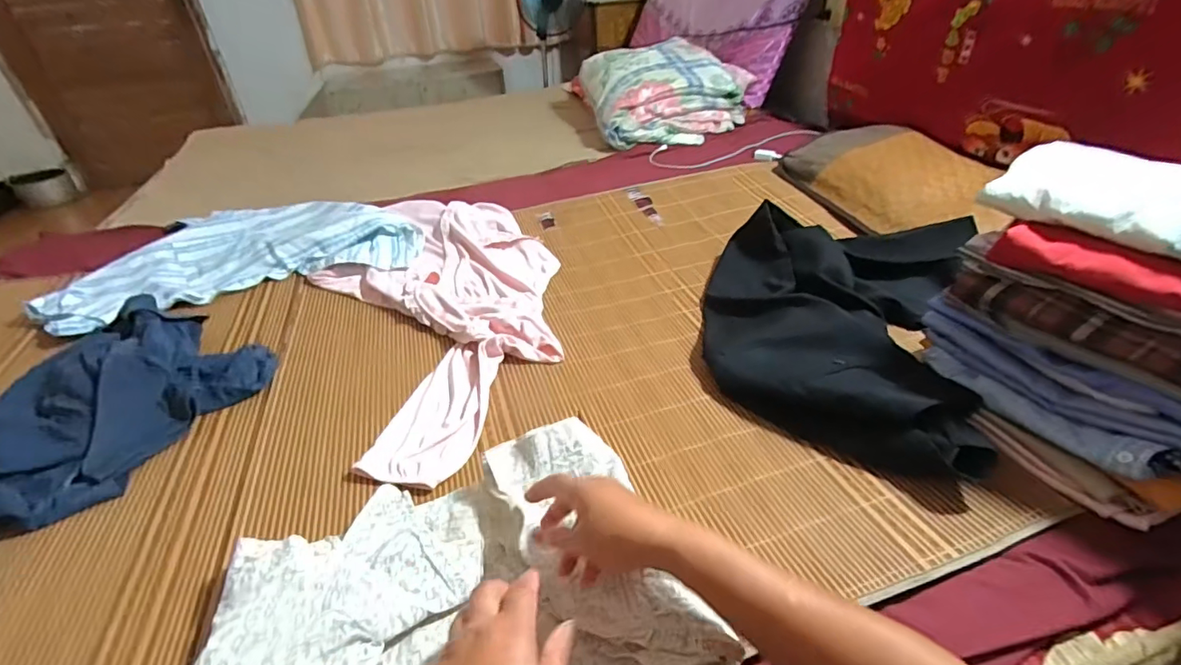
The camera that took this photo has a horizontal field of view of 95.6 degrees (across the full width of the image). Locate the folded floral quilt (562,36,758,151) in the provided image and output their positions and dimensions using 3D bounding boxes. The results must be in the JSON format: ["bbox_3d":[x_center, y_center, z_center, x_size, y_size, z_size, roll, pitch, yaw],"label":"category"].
[{"bbox_3d":[0.230,-0.731,1.627,0.506,0.196,0.396,-13,37,-13],"label":"folded floral quilt"}]

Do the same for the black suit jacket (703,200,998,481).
[{"bbox_3d":[0.329,-0.025,0.768,0.380,0.070,0.459,15,40,24],"label":"black suit jacket"}]

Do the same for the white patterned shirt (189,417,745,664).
[{"bbox_3d":[-0.120,0.227,0.450,0.391,0.052,0.276,-14,37,-13],"label":"white patterned shirt"}]

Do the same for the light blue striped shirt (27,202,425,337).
[{"bbox_3d":[-0.649,-0.168,1.041,0.585,0.053,0.378,-16,38,-16],"label":"light blue striped shirt"}]

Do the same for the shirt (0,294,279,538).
[{"bbox_3d":[-0.626,0.082,0.684,0.281,0.059,0.348,18,42,28],"label":"shirt"}]

